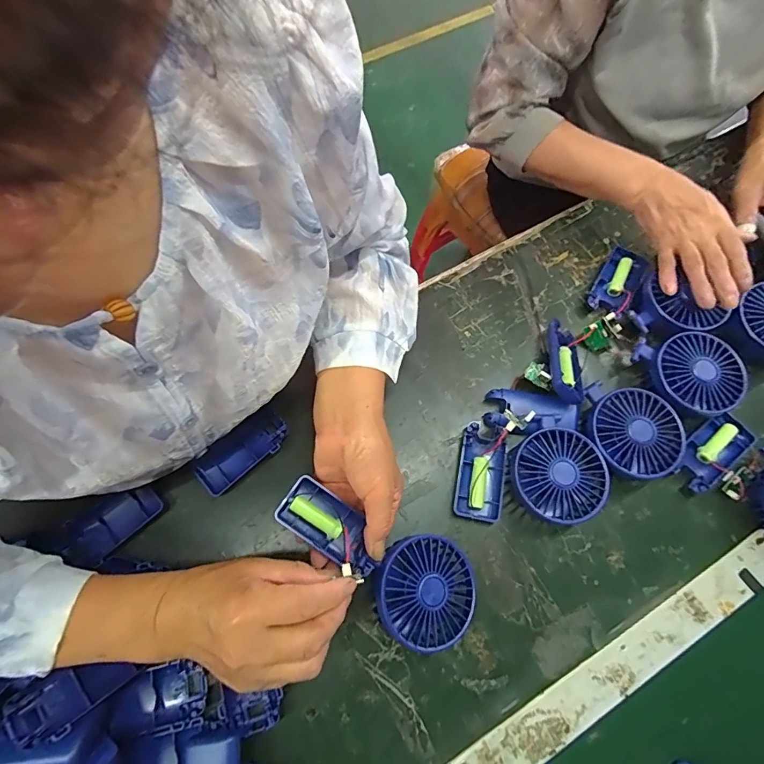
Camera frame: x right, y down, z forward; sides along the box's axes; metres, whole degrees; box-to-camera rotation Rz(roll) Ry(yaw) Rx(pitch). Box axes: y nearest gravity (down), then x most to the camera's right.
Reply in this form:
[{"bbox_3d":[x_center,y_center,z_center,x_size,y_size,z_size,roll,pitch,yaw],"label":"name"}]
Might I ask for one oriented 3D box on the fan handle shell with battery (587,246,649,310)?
[{"bbox_3d":[0.281,-0.121,0.513,0.042,0.018,0.088,32,73,11],"label":"fan handle shell with battery"}]

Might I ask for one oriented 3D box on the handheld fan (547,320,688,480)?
[{"bbox_3d":[0.222,0.020,0.444,0.085,0.049,0.173,-34,74,-12],"label":"handheld fan"}]

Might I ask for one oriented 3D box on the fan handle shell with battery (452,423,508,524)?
[{"bbox_3d":[0.099,0.092,0.437,0.047,0.014,0.091,12,71,4],"label":"fan handle shell with battery"}]

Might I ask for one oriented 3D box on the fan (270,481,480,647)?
[{"bbox_3d":[-0.004,0.147,0.364,0.183,0.025,0.079,33,73,5],"label":"fan"}]

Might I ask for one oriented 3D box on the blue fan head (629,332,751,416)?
[{"bbox_3d":[0.326,-0.007,0.460,0.089,0.042,0.093,-15,71,-6],"label":"blue fan head"}]

